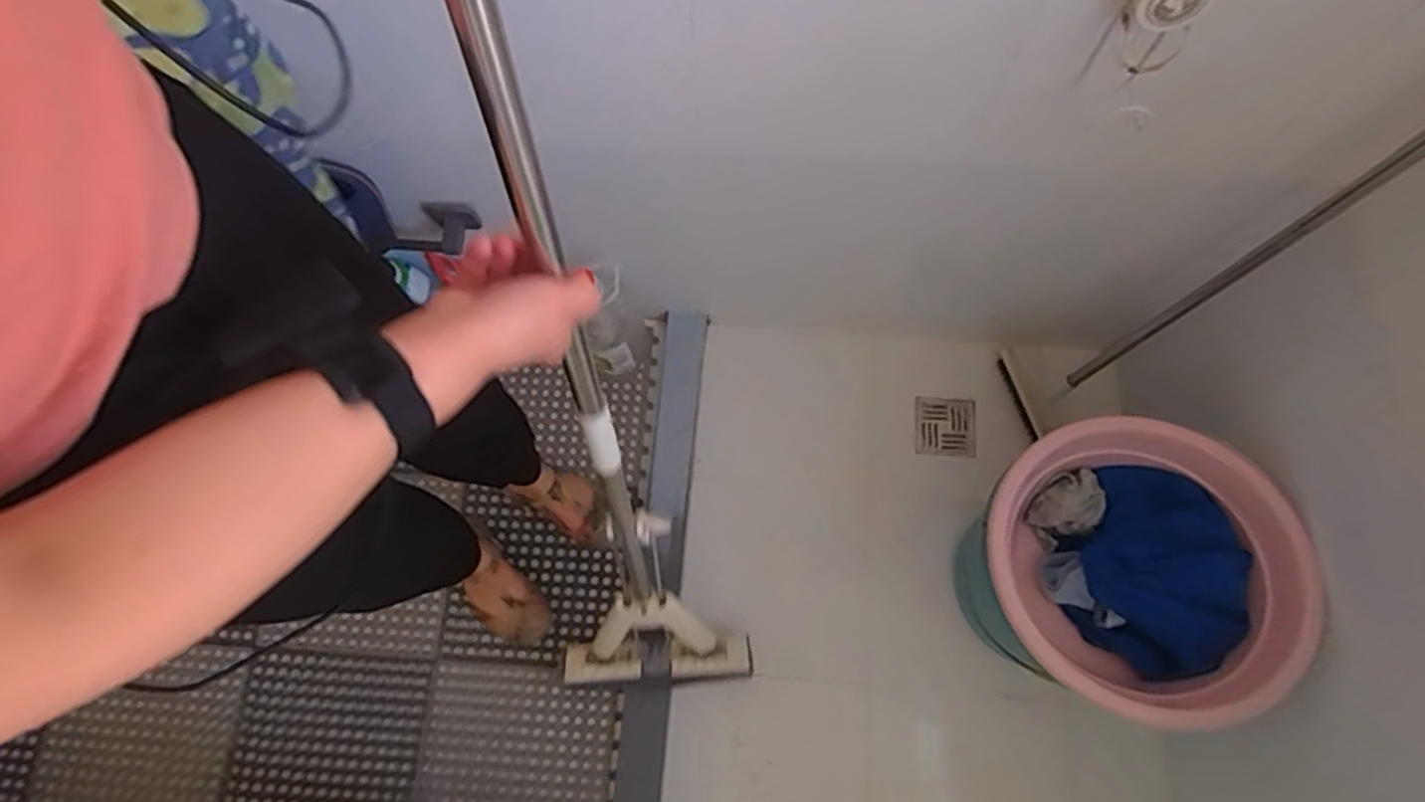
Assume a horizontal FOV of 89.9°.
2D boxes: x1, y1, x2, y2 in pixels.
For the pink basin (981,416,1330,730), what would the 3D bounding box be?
[{"bbox_3d":[0.495,0.196,0.867,0.309,0.168,0.338,0,72,1],"label":"pink basin"}]

